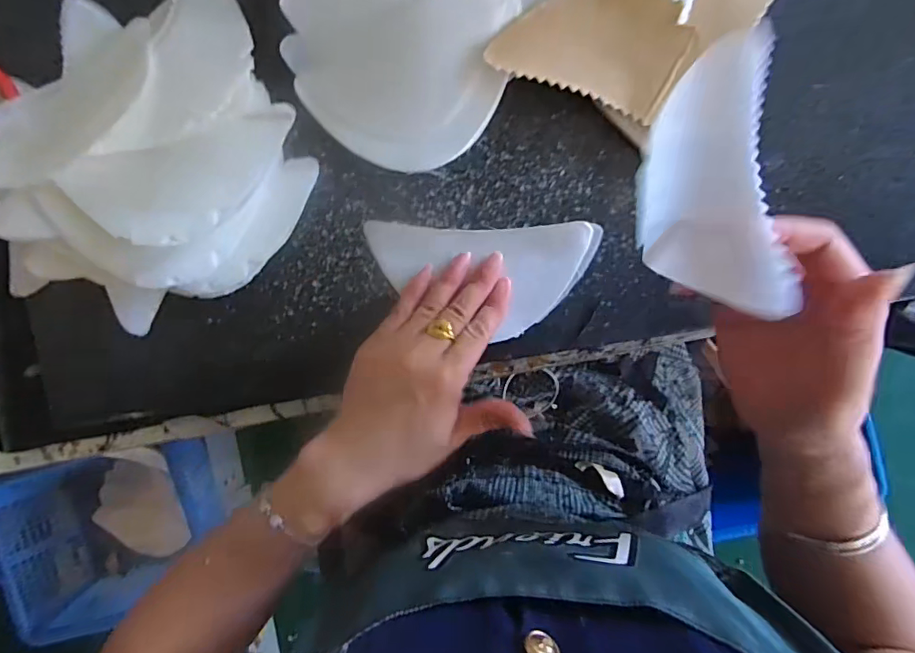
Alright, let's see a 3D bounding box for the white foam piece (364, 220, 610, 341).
[{"bbox_3d":[0.014,-0.034,0.331,0.150,0.008,0.075,5,92,5],"label":"white foam piece"}]

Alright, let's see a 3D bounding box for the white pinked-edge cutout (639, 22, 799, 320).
[{"bbox_3d":[0.119,-0.074,0.237,0.059,0.007,0.145,-6,69,35],"label":"white pinked-edge cutout"}]

